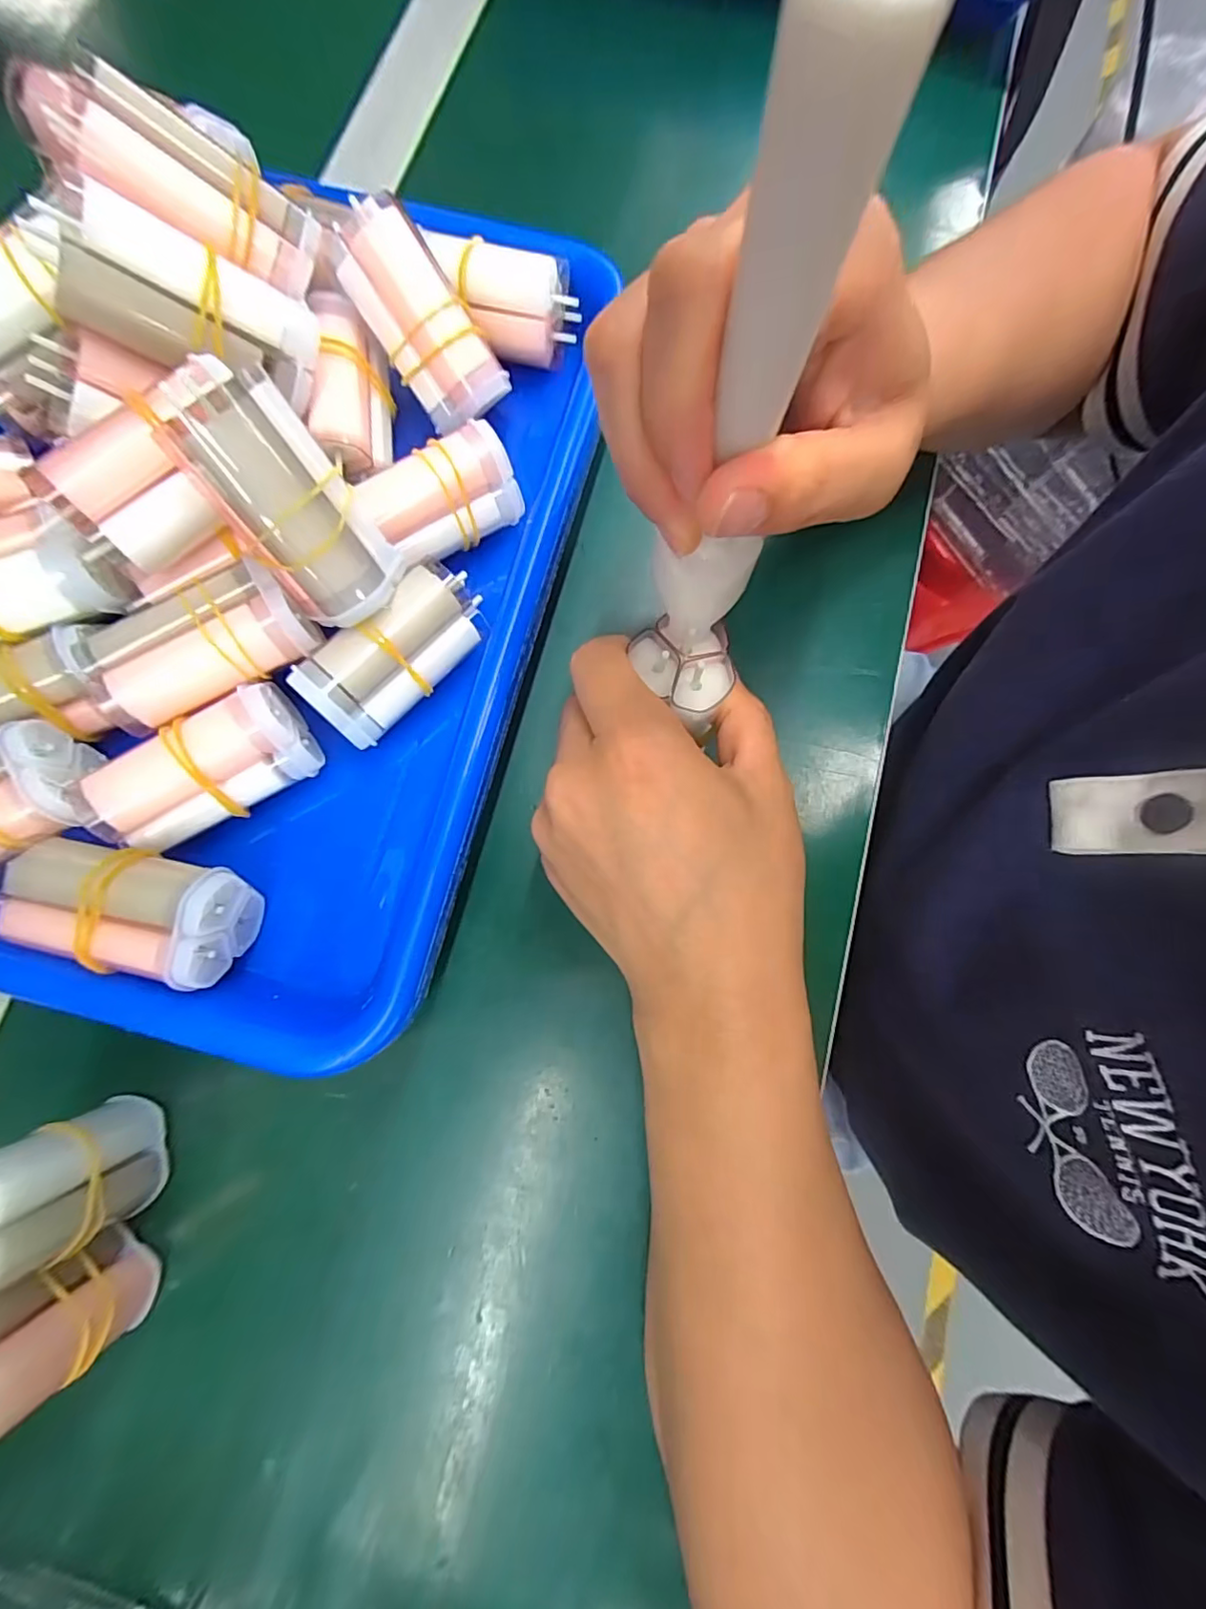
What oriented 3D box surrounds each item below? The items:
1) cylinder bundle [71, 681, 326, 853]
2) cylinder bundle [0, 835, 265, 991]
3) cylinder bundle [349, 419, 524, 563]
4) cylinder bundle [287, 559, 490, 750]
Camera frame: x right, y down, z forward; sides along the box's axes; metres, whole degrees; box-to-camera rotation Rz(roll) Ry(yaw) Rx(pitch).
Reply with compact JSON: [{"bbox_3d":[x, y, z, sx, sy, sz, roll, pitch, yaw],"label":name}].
[{"bbox_3d":[-0.130,-0.011,0.190,0.064,0.033,0.017,-34,44,-7],"label":"cylinder bundle"},{"bbox_3d":[-0.146,0.032,0.180,0.059,0.029,0.035,15,79,2],"label":"cylinder bundle"},{"bbox_3d":[-0.059,-0.113,0.213,0.053,0.024,0.031,-28,80,-6],"label":"cylinder bundle"},{"bbox_3d":[-0.072,-0.053,0.202,0.065,0.018,0.033,-47,125,-12],"label":"cylinder bundle"}]

